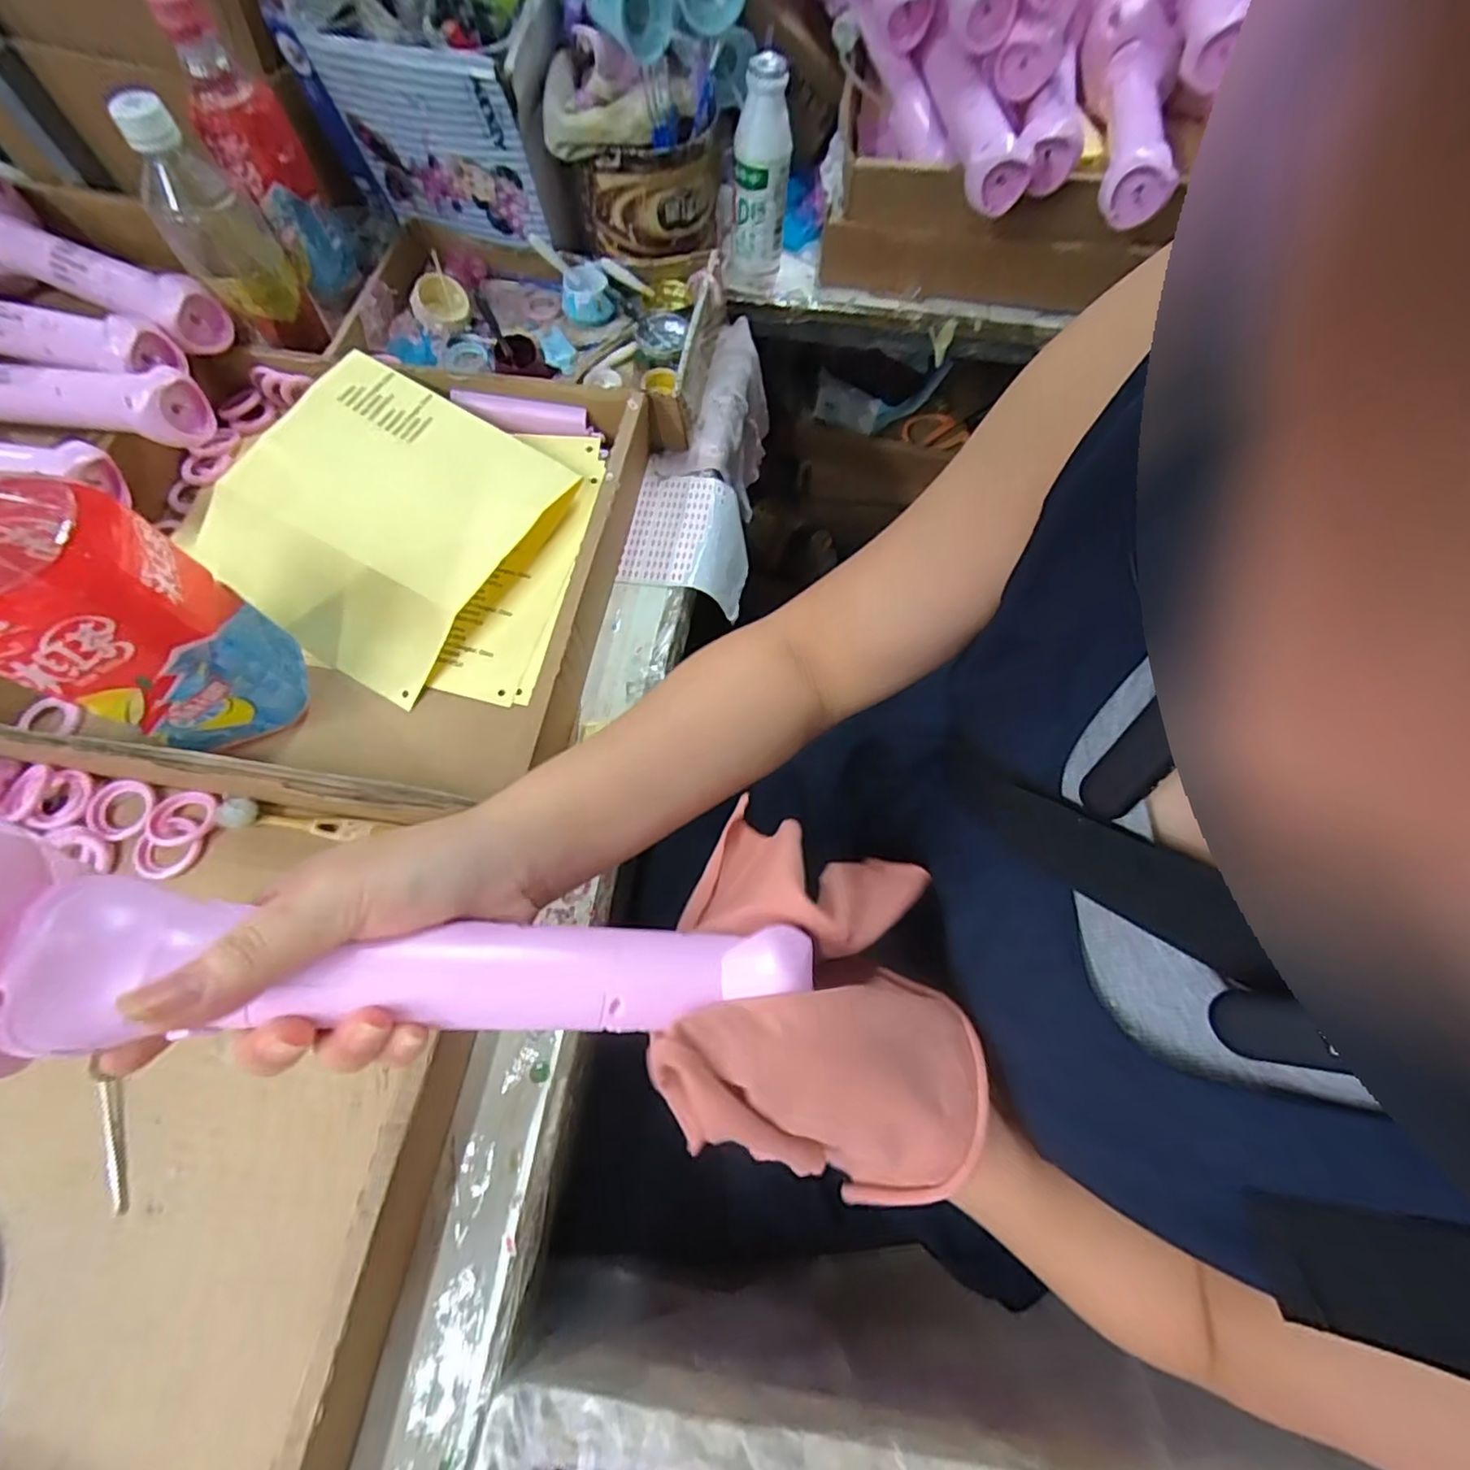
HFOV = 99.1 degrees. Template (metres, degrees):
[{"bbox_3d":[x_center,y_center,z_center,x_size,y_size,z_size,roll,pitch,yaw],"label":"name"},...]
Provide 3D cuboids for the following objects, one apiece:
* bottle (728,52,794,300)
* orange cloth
[{"bbox_3d":[0.020,-0.492,0.564,0.054,0.147,0.054,9,67,2],"label":"bottle"},{"bbox_3d":[0.041,0.115,0.279,0.133,0.108,0.151,13,67,3],"label":"orange cloth"}]

